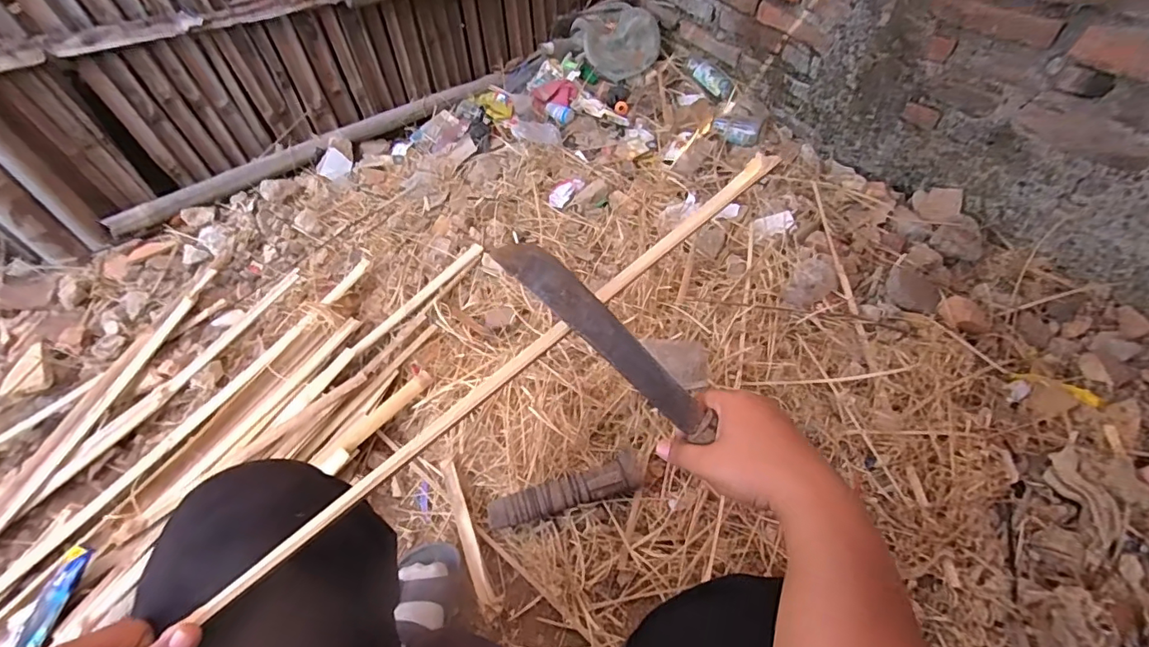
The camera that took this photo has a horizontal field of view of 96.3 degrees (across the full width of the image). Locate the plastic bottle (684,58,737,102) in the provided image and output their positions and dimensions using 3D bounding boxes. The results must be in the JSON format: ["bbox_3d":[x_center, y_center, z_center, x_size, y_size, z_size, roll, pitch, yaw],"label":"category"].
[{"bbox_3d":[0.347,-0.645,1.347,0.044,0.043,0.194,-30,63,-17],"label":"plastic bottle"}]

